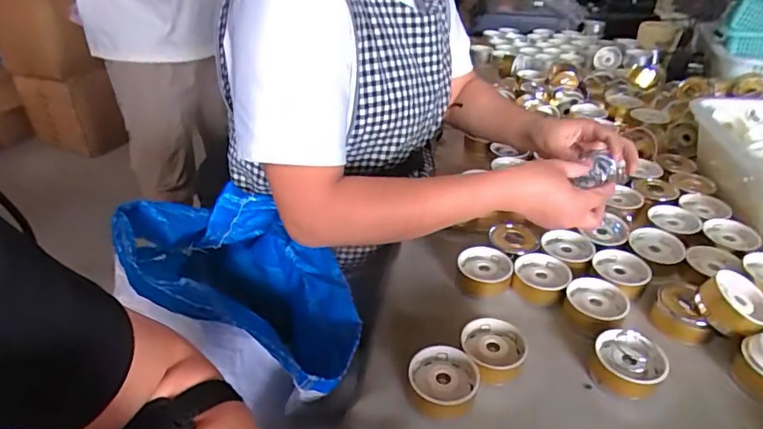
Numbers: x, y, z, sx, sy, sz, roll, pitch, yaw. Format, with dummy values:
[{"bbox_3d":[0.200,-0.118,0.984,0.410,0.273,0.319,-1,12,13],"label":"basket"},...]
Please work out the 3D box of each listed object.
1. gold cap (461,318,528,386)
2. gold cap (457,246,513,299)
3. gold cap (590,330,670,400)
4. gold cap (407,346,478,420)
[{"bbox_3d":[0.121,0.146,0.527,0.068,0.031,0.073,0,33,0],"label":"gold cap"},{"bbox_3d":[0.131,0.070,0.622,0.065,0.031,0.073,9,34,12],"label":"gold cap"},{"bbox_3d":[0.255,0.153,0.510,0.067,0.036,0.059,17,36,19],"label":"gold cap"},{"bbox_3d":[0.059,0.169,0.482,0.066,0.027,0.078,8,34,12],"label":"gold cap"}]

